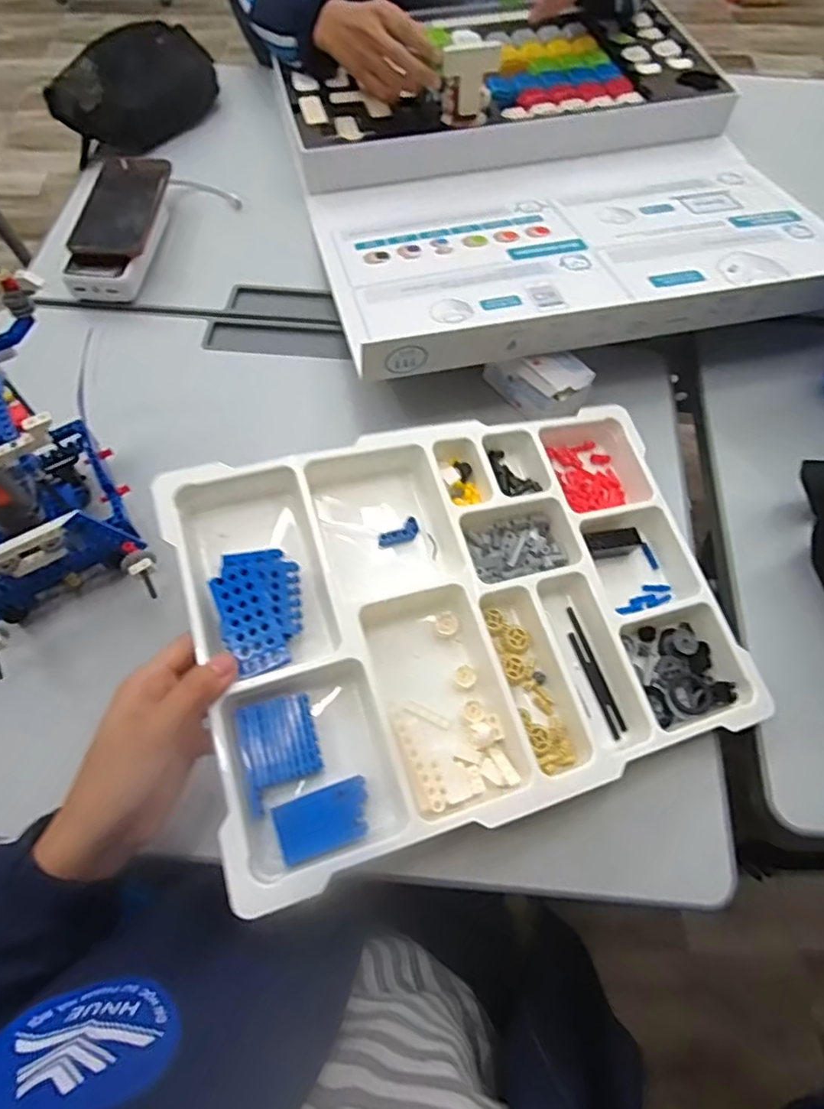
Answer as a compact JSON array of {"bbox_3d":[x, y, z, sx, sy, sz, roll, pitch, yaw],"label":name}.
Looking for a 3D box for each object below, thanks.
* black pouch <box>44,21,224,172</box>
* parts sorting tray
[{"bbox_3d":[-0.349,-0.598,0.767,0.091,0.081,0.251,34,69,15],"label":"black pouch"},{"bbox_3d":[0.046,0.035,0.420,0.373,0.040,0.260,-12,71,-18],"label":"parts sorting tray"}]

